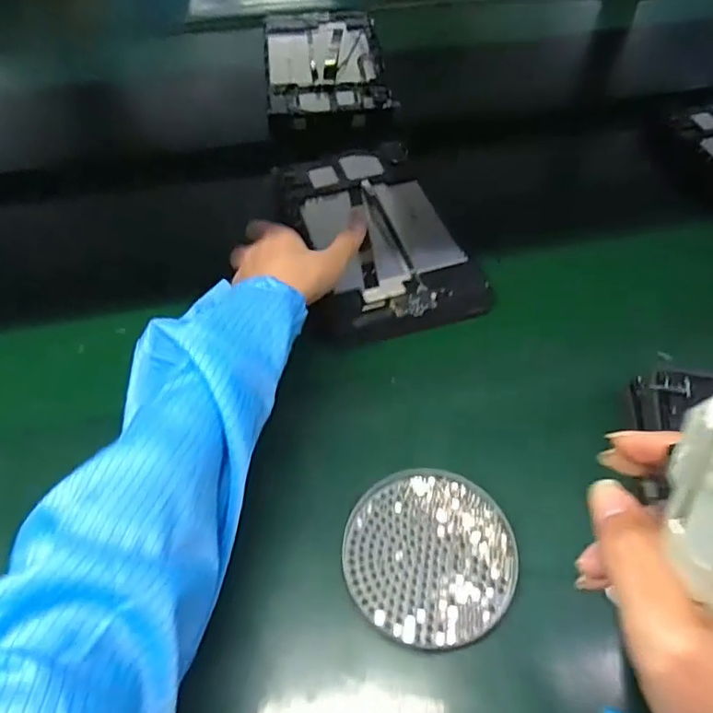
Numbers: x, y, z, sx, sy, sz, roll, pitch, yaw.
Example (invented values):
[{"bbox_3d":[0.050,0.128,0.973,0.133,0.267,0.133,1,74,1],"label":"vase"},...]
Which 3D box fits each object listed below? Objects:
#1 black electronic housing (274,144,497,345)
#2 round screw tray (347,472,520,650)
[{"bbox_3d":[0.016,-0.122,0.574,0.161,0.019,0.250,-13,54,-9],"label":"black electronic housing"},{"bbox_3d":[0.049,0.133,0.396,0.111,0.010,0.116,0,53,0],"label":"round screw tray"}]

